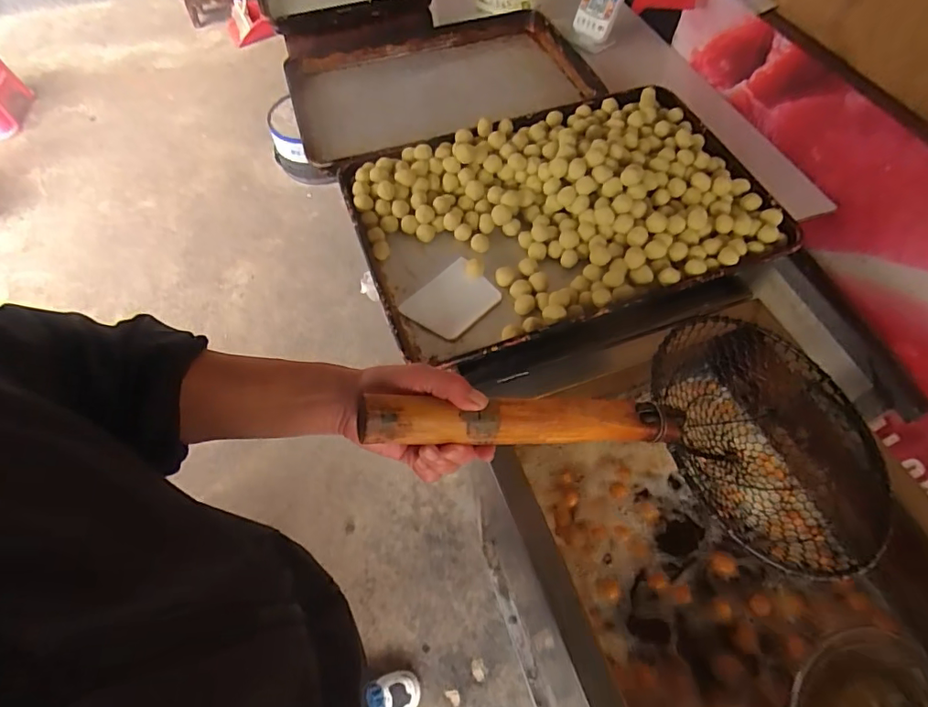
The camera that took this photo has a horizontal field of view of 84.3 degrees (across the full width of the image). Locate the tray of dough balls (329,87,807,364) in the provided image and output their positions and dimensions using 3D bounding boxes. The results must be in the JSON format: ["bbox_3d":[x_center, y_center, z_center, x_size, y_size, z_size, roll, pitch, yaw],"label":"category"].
[{"bbox_3d":[0.147,-0.217,0.797,0.604,0.109,0.407,-18,59,-10],"label":"tray of dough balls"}]

